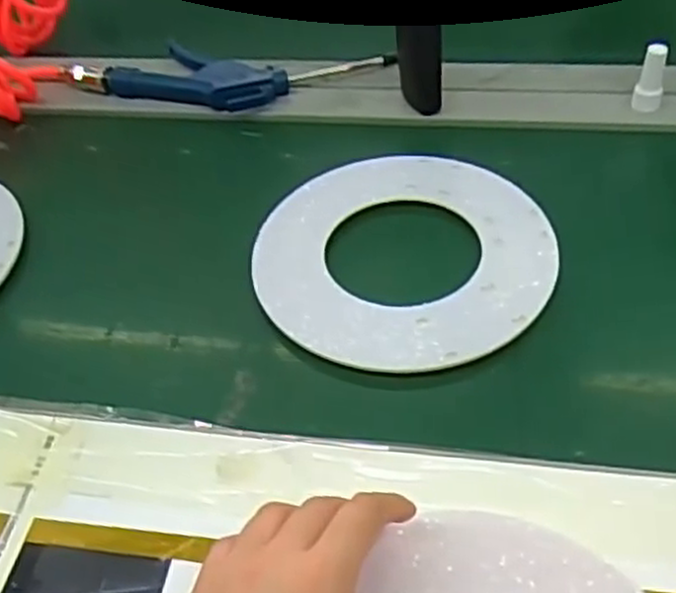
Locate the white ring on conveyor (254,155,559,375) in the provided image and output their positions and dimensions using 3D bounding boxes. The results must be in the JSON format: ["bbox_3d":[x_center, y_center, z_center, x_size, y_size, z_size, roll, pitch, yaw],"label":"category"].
[{"bbox_3d":[0.043,-0.031,0.515,0.188,0.008,0.187,-2,49,3],"label":"white ring on conveyor"}]

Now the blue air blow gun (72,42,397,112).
[{"bbox_3d":[-0.092,-0.186,0.664,0.255,0.022,0.098,7,48,13],"label":"blue air blow gun"}]

